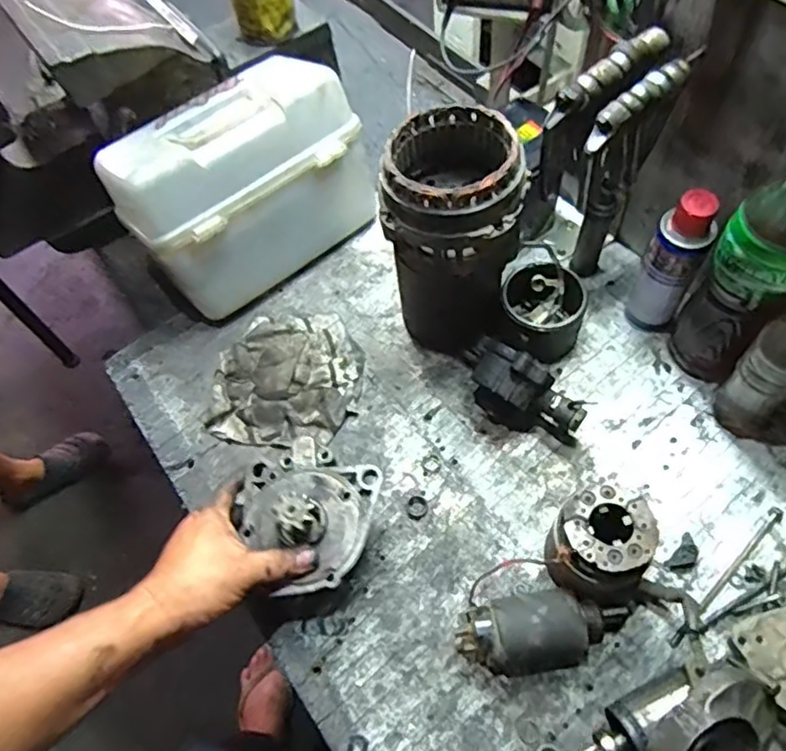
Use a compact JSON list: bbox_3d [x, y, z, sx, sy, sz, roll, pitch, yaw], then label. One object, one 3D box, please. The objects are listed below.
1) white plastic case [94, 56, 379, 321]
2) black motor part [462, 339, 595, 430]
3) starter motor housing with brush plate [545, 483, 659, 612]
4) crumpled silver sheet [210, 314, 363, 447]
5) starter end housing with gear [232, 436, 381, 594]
[{"bbox_3d":[-0.174,-0.221,0.740,0.265,0.183,0.177,-35,64,-14],"label":"white plastic case"},{"bbox_3d":[0.125,0.011,0.634,0.141,0.087,0.056,30,68,19],"label":"black motor part"},{"bbox_3d":[0.173,0.150,0.531,0.085,0.112,0.077,18,64,14],"label":"starter motor housing with brush plate"},{"bbox_3d":[-0.118,-0.002,0.700,0.161,0.022,0.157,0,61,5],"label":"crumpled silver sheet"},{"bbox_3d":[-0.082,0.113,0.554,0.129,0.075,0.126,-2,58,3],"label":"starter end housing with gear"}]

